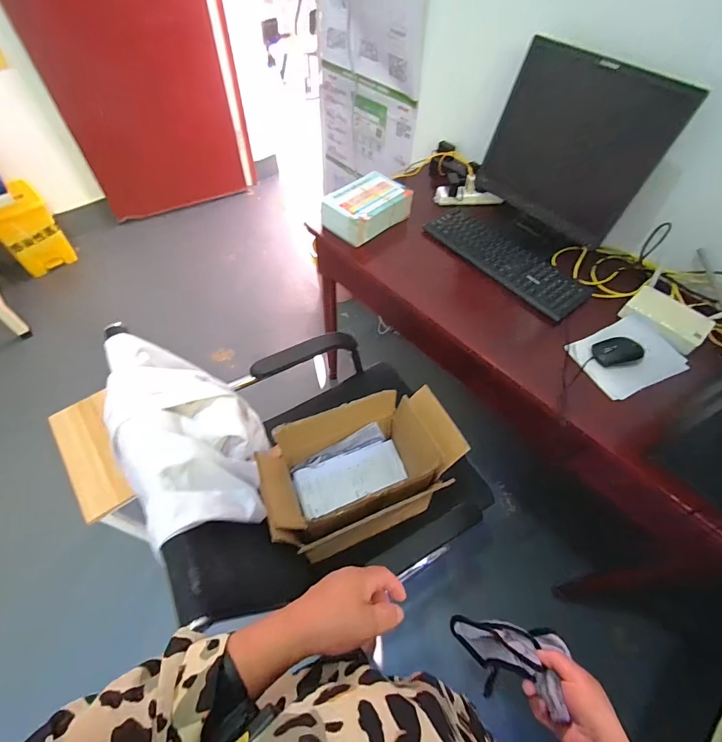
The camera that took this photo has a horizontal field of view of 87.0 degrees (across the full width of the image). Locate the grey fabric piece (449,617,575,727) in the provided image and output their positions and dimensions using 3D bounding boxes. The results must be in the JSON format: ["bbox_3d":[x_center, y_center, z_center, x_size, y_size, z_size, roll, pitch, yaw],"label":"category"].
[{"bbox_3d":[0.196,0.374,0.504,0.063,0.143,0.072,4,77,-44],"label":"grey fabric piece"}]

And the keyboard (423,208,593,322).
[{"bbox_3d":[0.362,-0.285,0.963,0.155,0.030,0.418,-35,64,-21],"label":"keyboard"}]

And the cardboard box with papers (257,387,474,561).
[{"bbox_3d":[0.000,0.213,0.776,0.371,0.216,0.209,-21,60,-14],"label":"cardboard box with papers"}]

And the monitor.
[{"bbox_3d":[0.452,-0.492,0.841,0.052,0.312,0.355,-36,64,-22],"label":"monitor"}]

